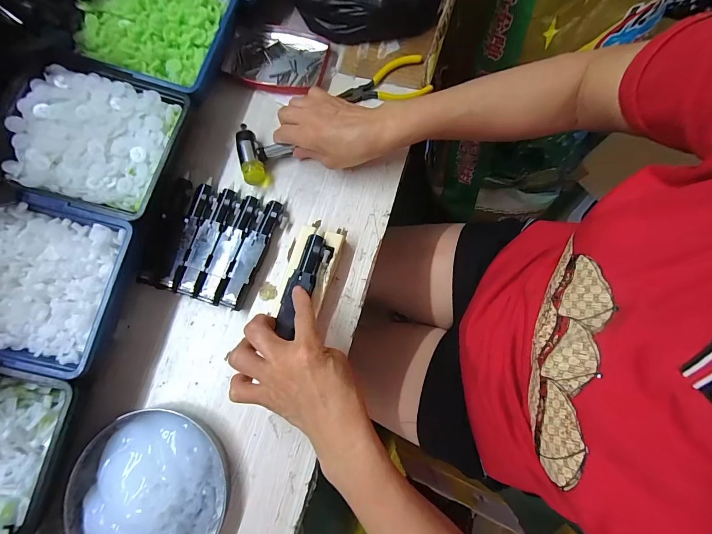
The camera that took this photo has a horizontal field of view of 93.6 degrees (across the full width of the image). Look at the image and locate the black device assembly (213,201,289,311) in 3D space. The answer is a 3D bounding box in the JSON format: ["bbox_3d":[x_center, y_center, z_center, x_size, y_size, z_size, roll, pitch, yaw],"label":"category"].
[{"bbox_3d":[-0.107,-0.013,0.352,0.026,0.021,0.119,23,79,7],"label":"black device assembly"}]

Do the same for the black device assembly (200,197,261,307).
[{"bbox_3d":[-0.129,-0.020,0.355,0.026,0.019,0.118,16,78,5],"label":"black device assembly"}]

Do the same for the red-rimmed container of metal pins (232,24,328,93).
[{"bbox_3d":[-0.097,-0.250,0.408,0.117,0.016,0.085,13,78,4],"label":"red-rimmed container of metal pins"}]

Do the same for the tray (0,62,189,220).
[{"bbox_3d":[-0.263,-0.127,0.349,0.155,0.056,0.141,15,78,5],"label":"tray"}]

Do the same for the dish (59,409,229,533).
[{"bbox_3d":[-0.193,0.208,0.300,0.138,0.031,0.140,0,77,2],"label":"dish"}]

